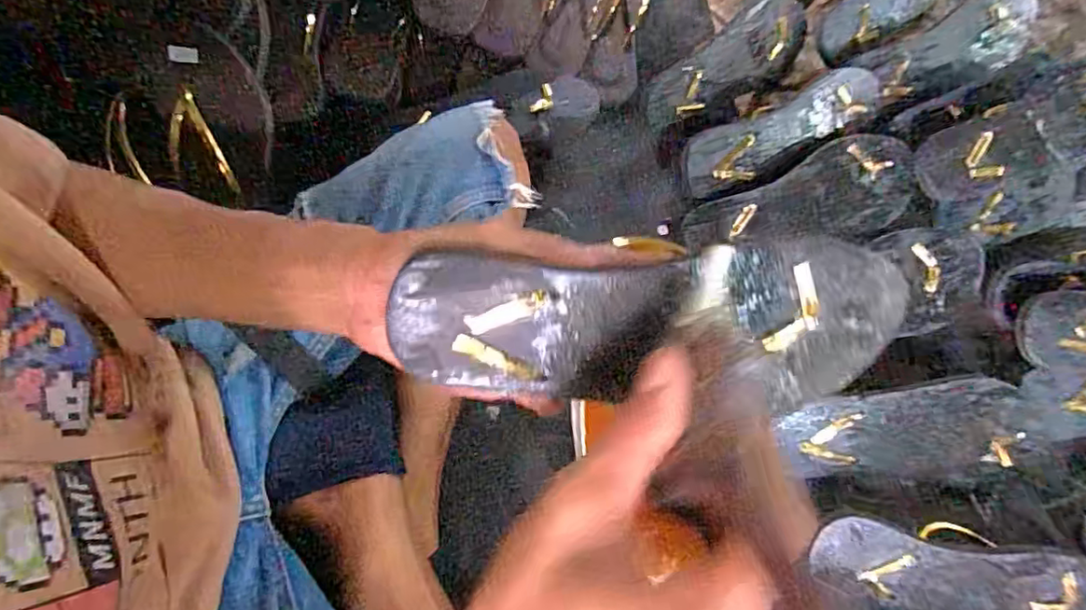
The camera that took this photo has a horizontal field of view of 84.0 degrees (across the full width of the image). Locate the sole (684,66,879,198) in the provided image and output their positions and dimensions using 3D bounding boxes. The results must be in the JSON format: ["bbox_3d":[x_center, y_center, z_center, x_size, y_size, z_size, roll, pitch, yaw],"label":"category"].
[{"bbox_3d":[0.267,-0.196,0.658,0.259,0.029,0.067,-26,72,-8],"label":"sole"}]

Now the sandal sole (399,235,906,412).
[{"bbox_3d":[0.052,0.009,0.286,0.238,0.084,0.014,3,25,-4],"label":"sandal sole"}]

